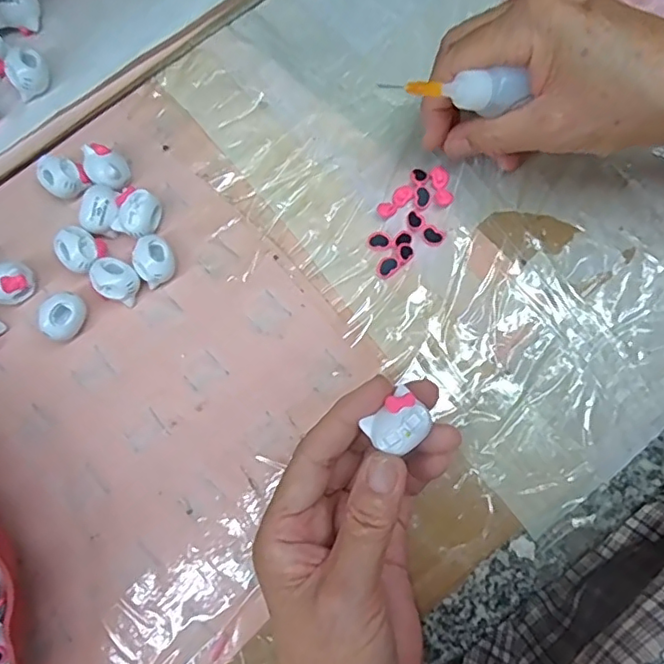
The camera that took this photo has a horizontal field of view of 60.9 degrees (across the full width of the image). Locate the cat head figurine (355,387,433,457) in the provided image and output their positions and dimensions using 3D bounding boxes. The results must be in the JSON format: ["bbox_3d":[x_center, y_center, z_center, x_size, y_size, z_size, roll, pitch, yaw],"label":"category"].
[{"bbox_3d":[0.027,0.036,0.226,0.020,0.008,0.022,44,82,10],"label":"cat head figurine"}]

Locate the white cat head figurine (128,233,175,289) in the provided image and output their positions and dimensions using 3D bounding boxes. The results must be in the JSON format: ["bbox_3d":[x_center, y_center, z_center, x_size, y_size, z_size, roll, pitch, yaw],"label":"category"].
[{"bbox_3d":[-0.095,-0.038,0.301,0.020,0.021,0.025,-35,79,-6],"label":"white cat head figurine"}]

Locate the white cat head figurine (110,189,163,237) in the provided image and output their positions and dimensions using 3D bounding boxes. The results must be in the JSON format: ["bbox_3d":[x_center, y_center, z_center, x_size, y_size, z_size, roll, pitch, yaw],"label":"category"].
[{"bbox_3d":[-0.105,-0.064,0.309,0.024,0.017,0.024,0,89,-8],"label":"white cat head figurine"}]

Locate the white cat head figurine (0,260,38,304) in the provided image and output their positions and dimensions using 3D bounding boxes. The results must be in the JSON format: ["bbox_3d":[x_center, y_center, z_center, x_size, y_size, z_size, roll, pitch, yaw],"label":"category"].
[{"bbox_3d":[-0.172,-0.027,0.303,0.022,0.019,0.021,0,78,1],"label":"white cat head figurine"}]

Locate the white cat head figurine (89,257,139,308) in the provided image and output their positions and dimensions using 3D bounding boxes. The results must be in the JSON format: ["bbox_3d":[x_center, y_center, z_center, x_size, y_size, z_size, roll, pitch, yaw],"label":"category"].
[{"bbox_3d":[-0.114,-0.027,0.300,0.025,0.019,0.021,44,82,10],"label":"white cat head figurine"}]

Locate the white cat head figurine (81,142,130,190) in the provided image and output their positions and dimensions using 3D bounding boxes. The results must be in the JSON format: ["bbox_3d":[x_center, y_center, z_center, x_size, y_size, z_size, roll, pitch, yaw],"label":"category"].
[{"bbox_3d":[-0.125,-0.090,0.316,0.020,0.020,0.026,-38,80,-7],"label":"white cat head figurine"}]

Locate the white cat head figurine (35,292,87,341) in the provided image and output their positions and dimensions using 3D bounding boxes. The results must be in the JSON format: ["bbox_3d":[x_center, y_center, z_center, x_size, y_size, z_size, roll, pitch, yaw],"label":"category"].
[{"bbox_3d":[-0.140,-0.008,0.296,0.016,0.021,0.024,20,79,6],"label":"white cat head figurine"}]

